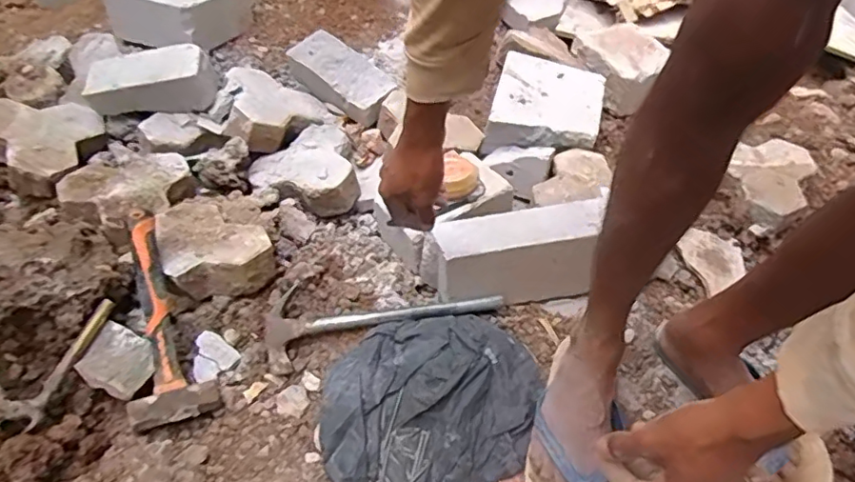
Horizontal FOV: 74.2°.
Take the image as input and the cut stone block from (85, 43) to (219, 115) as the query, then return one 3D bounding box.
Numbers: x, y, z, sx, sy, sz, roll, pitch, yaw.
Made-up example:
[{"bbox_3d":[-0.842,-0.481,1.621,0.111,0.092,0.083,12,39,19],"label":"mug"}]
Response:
[{"bbox_3d":[-0.497,-0.287,1.021,0.212,0.077,0.108,-6,47,-6],"label":"cut stone block"}]

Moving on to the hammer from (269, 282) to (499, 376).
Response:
[{"bbox_3d":[-0.069,0.089,0.811,0.330,0.035,0.103,-14,48,-13],"label":"hammer"}]

